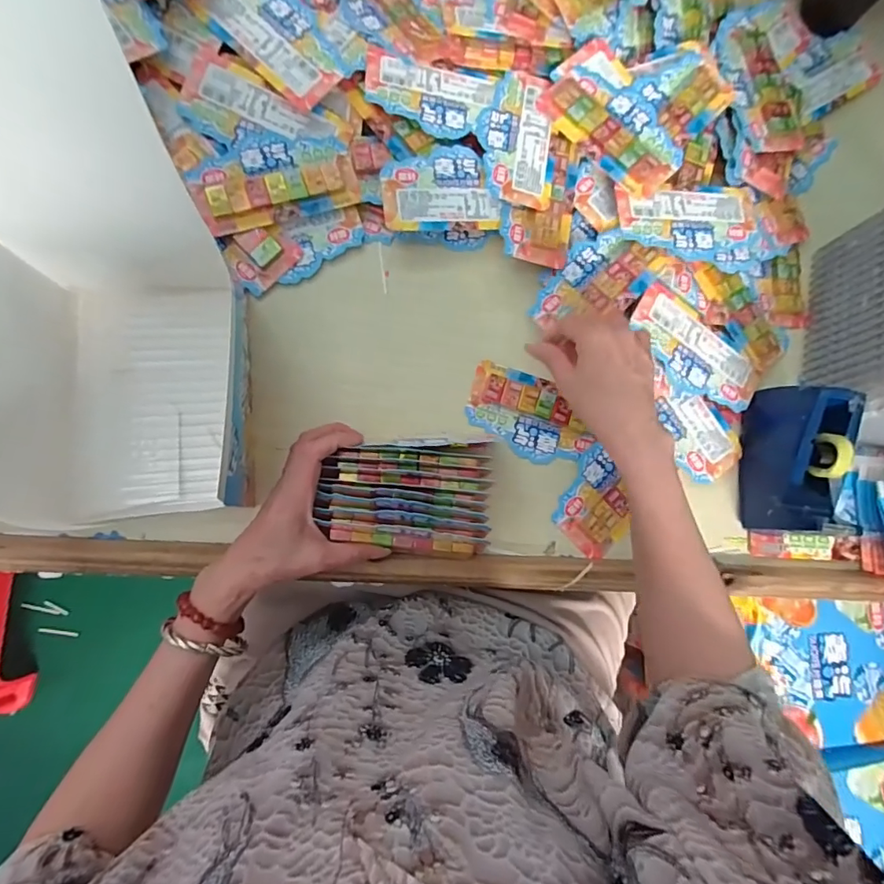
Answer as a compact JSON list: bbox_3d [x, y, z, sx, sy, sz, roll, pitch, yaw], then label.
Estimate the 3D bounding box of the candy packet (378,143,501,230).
[{"bbox_3d":[-0.001,-0.237,0.459,0.107,0.008,0.077,-6,85,-7],"label":"candy packet"}]

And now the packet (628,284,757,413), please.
[{"bbox_3d":[0.245,-0.087,0.479,0.144,0.019,0.076,34,81,-2],"label":"packet"}]

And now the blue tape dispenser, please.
[{"bbox_3d":[0.324,0.017,0.450,0.047,0.085,0.131,9,83,-6],"label":"blue tape dispenser"}]

